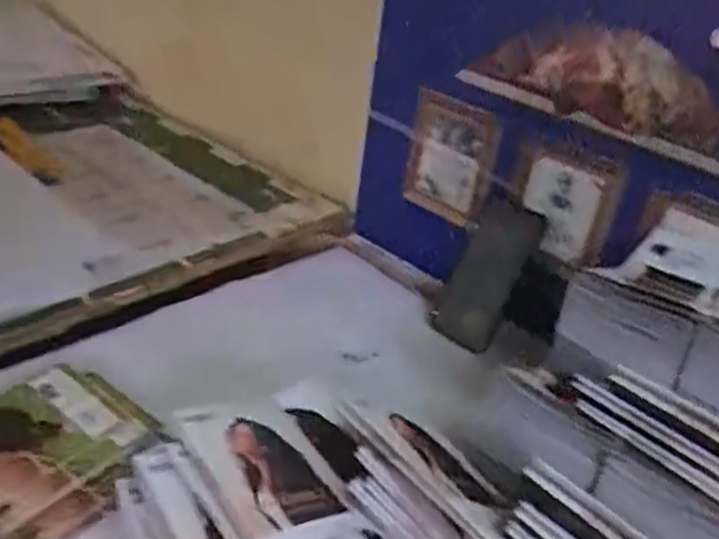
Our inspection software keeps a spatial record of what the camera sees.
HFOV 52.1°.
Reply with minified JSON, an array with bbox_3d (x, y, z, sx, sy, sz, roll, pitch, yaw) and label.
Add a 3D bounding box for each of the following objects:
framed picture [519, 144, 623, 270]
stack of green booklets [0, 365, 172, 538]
[{"bbox_3d":[0.211,-0.069,0.779,0.014,0.114,0.110,-16,35,-42],"label":"framed picture"},{"bbox_3d":[-0.260,0.155,0.590,0.155,0.021,0.182,24,35,26],"label":"stack of green booklets"}]

